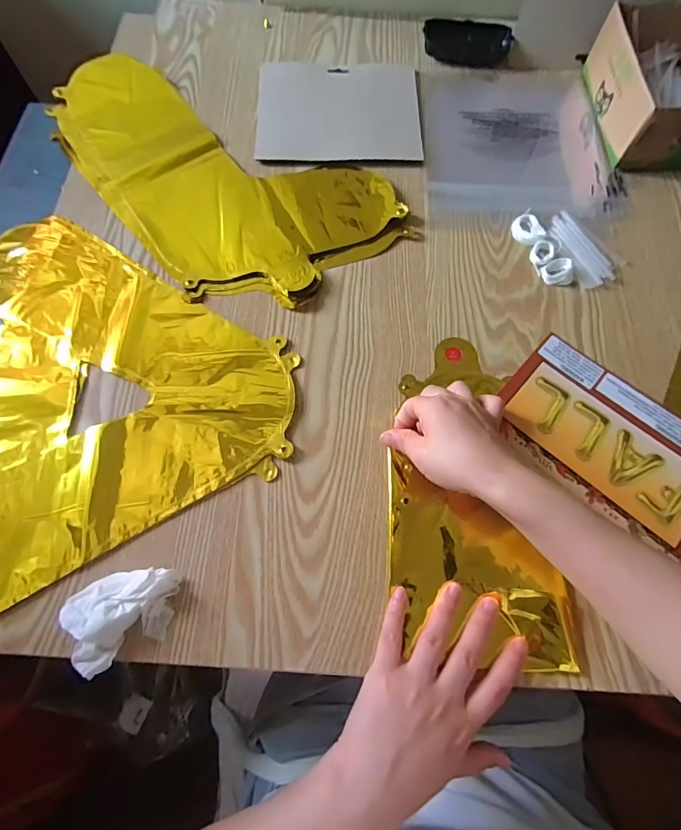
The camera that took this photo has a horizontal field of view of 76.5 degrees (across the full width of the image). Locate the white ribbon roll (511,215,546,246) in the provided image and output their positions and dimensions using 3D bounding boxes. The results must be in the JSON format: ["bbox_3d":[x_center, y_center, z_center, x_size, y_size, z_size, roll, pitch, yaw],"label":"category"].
[{"bbox_3d":[0.197,-0.196,0.457,0.030,0.007,0.038,-14,69,-6],"label":"white ribbon roll"}]

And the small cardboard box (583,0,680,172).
[{"bbox_3d":[0.374,-0.384,0.499,0.132,0.067,0.206,2,69,0],"label":"small cardboard box"}]

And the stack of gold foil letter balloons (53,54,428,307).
[{"bbox_3d":[-0.141,-0.285,0.485,0.234,0.016,0.407,-37,73,-13],"label":"stack of gold foil letter balloons"}]

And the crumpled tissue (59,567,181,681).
[{"bbox_3d":[-0.160,0.144,0.317,0.082,0.023,0.058,-27,71,-10],"label":"crumpled tissue"}]

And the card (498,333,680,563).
[{"bbox_3d":[0.231,0.024,0.372,0.189,0.006,0.122,40,74,14],"label":"card"}]

